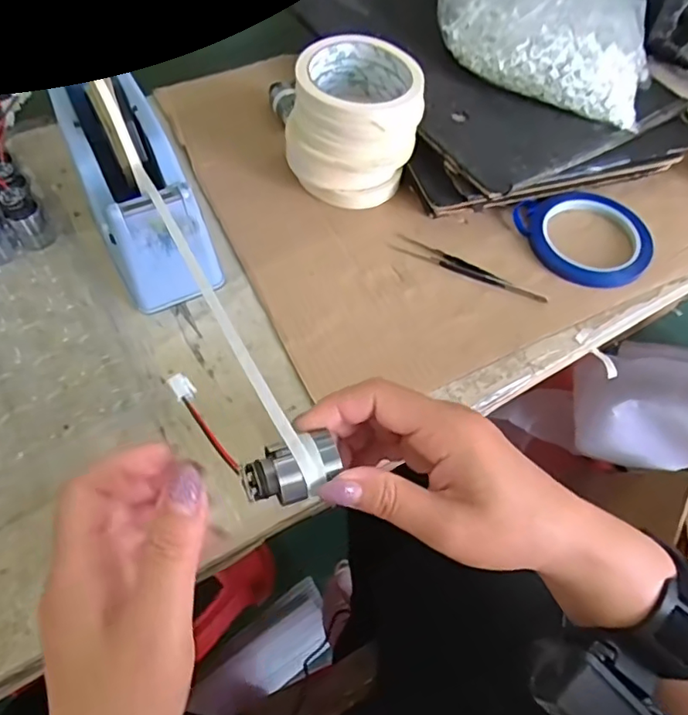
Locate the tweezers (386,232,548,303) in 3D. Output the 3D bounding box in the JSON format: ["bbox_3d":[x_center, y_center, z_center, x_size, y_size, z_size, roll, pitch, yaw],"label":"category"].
[{"bbox_3d":[0.101,-0.073,0.456,0.132,0.004,0.016,28,62,15],"label":"tweezers"}]

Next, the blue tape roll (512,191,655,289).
[{"bbox_3d":[0.210,-0.105,0.476,0.098,0.010,0.102,1,59,-1],"label":"blue tape roll"}]

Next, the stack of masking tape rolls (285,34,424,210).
[{"bbox_3d":[0.008,-0.190,0.466,0.105,0.104,0.092,15,59,7],"label":"stack of masking tape rolls"}]

